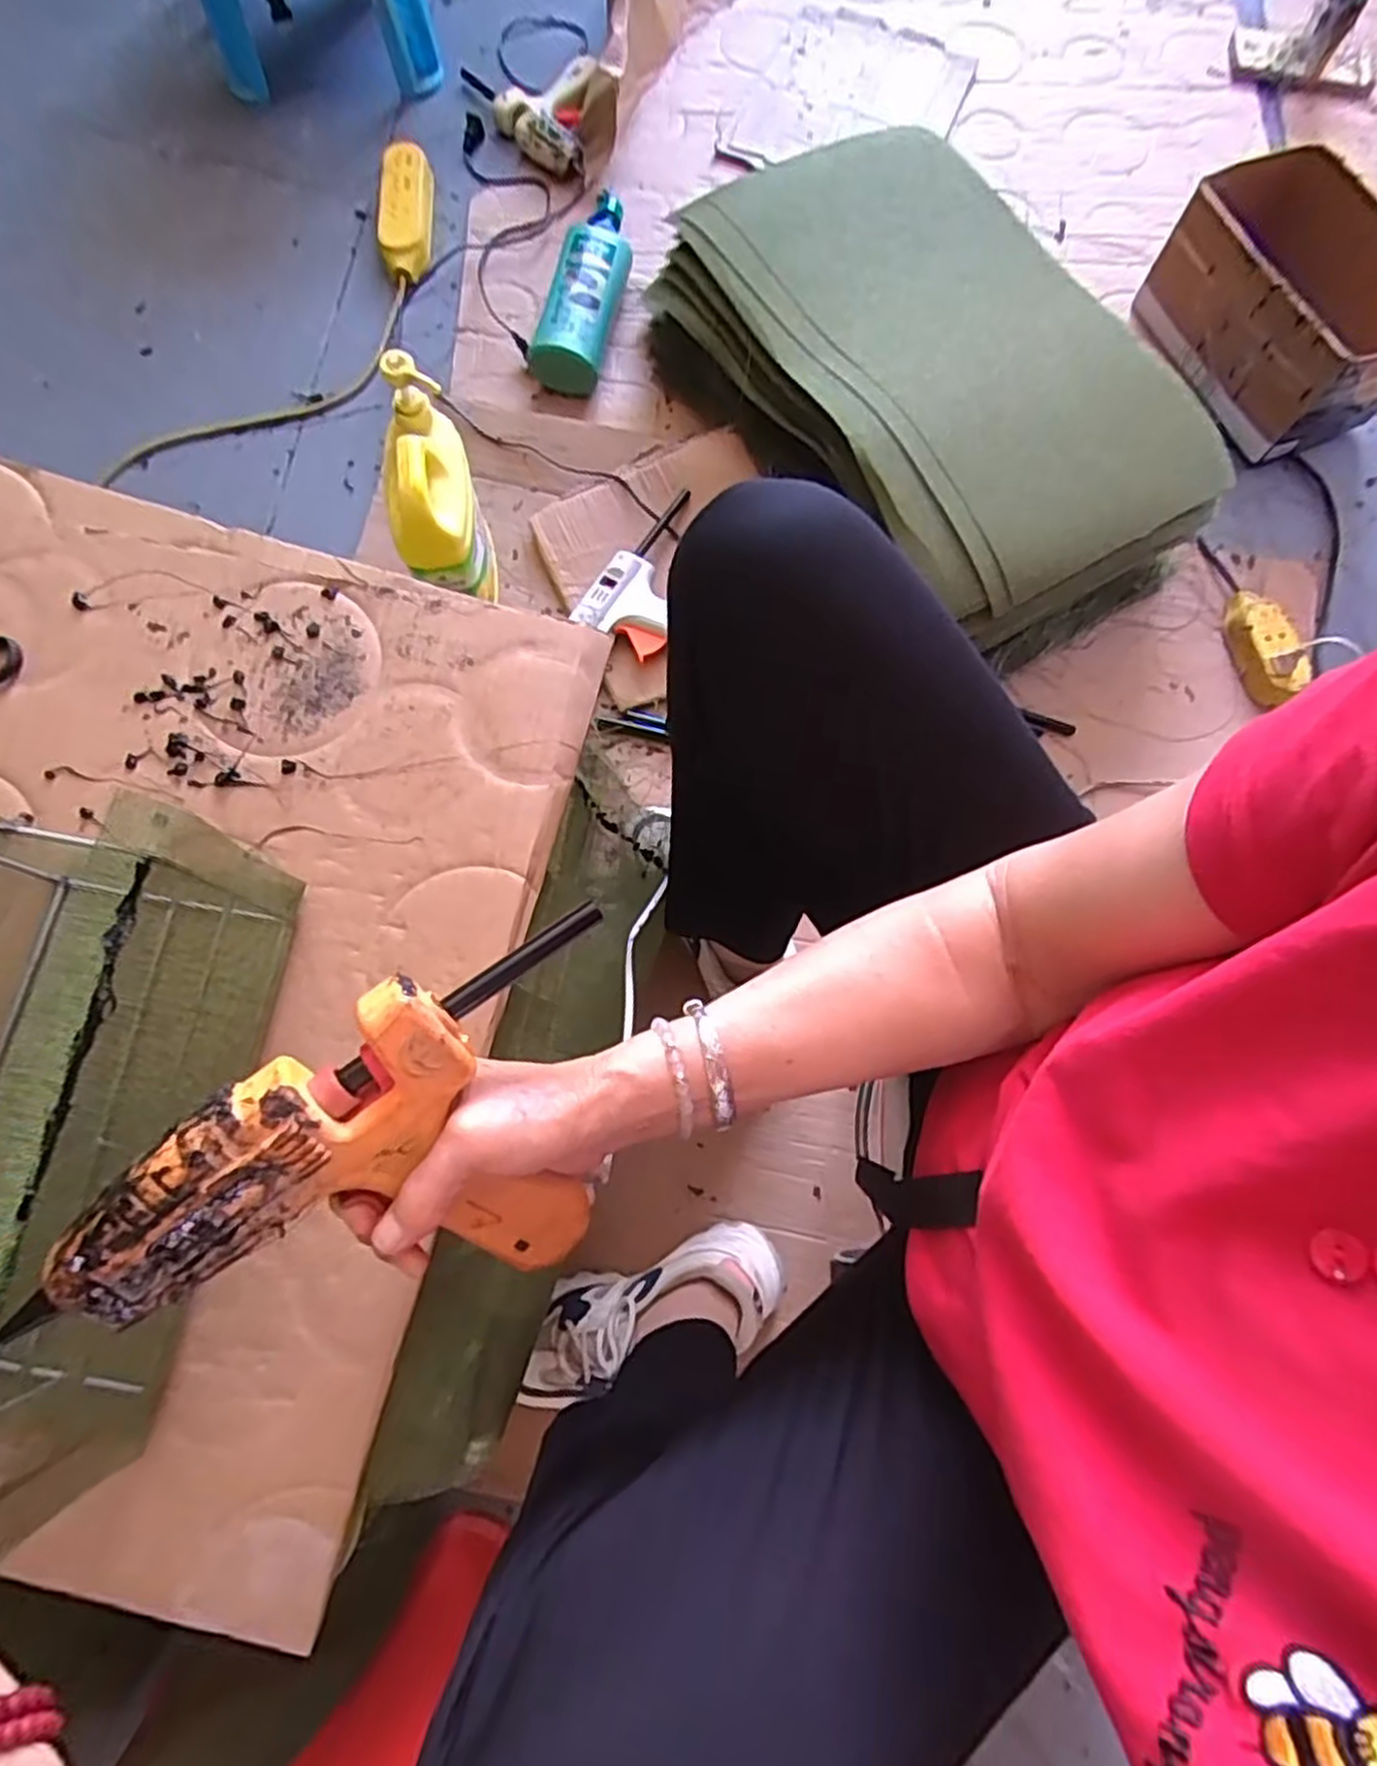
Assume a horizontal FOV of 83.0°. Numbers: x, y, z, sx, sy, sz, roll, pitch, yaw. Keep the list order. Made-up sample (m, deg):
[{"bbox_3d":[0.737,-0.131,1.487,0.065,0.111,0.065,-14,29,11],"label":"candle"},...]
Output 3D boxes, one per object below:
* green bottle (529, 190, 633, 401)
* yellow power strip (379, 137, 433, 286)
[{"bbox_3d":[-0.116,-0.739,0.953,0.087,0.062,0.290,15,77,2],"label":"green bottle"},{"bbox_3d":[-0.358,-0.850,0.984,0.065,0.035,0.197,-4,77,-2],"label":"yellow power strip"}]

